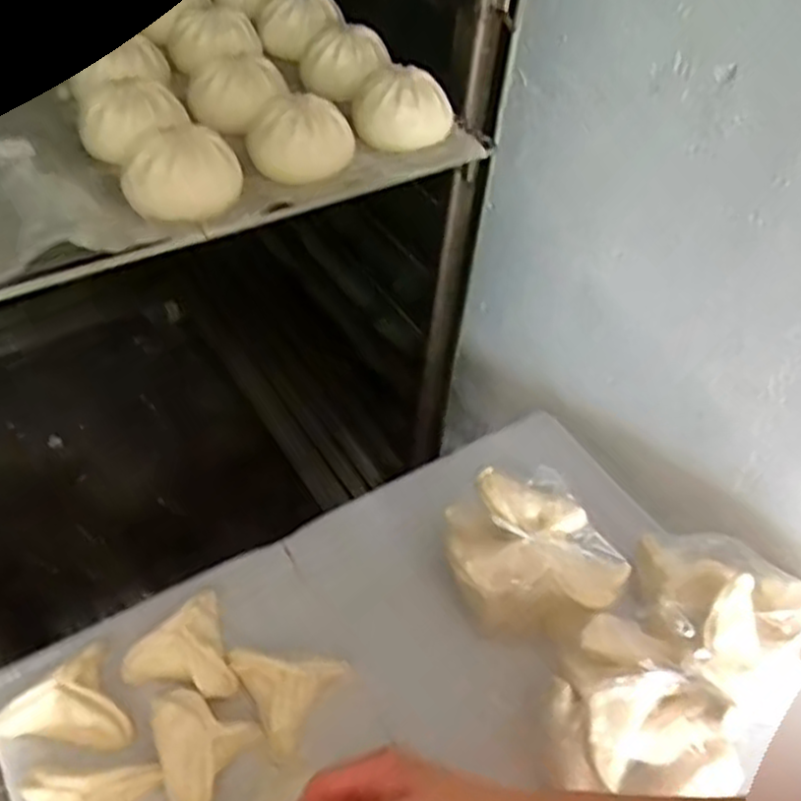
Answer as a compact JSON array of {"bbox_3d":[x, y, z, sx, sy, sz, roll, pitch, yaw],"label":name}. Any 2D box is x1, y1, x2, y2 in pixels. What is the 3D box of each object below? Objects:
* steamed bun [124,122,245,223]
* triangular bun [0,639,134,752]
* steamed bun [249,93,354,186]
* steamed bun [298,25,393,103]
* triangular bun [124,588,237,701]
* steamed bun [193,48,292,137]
[{"bbox_3d":[-0.155,-0.172,0.561,0.071,0.045,0.079,14,49,7],"label":"steamed bun"},{"bbox_3d":[-0.310,0.278,0.685,0.110,0.043,0.102,-22,54,-22],"label":"triangular bun"},{"bbox_3d":[-0.074,-0.210,0.603,0.082,0.045,0.069,-26,56,-25],"label":"steamed bun"},{"bbox_3d":[-0.047,-0.310,0.697,0.070,0.044,0.072,3,48,-3],"label":"steamed bun"},{"bbox_3d":[-0.193,0.239,0.722,0.093,0.031,0.102,35,54,23],"label":"triangular bun"},{"bbox_3d":[-0.137,-0.266,0.654,0.083,0.044,0.077,-6,49,-10],"label":"steamed bun"}]

